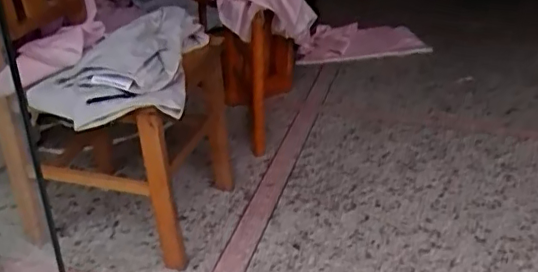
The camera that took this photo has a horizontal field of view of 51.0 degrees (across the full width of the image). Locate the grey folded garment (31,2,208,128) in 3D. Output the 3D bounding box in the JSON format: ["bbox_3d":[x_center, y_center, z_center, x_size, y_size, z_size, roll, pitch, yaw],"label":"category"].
[{"bbox_3d":[-0.302,-0.155,1.163,0.296,0.113,0.348,1,29,3],"label":"grey folded garment"}]

